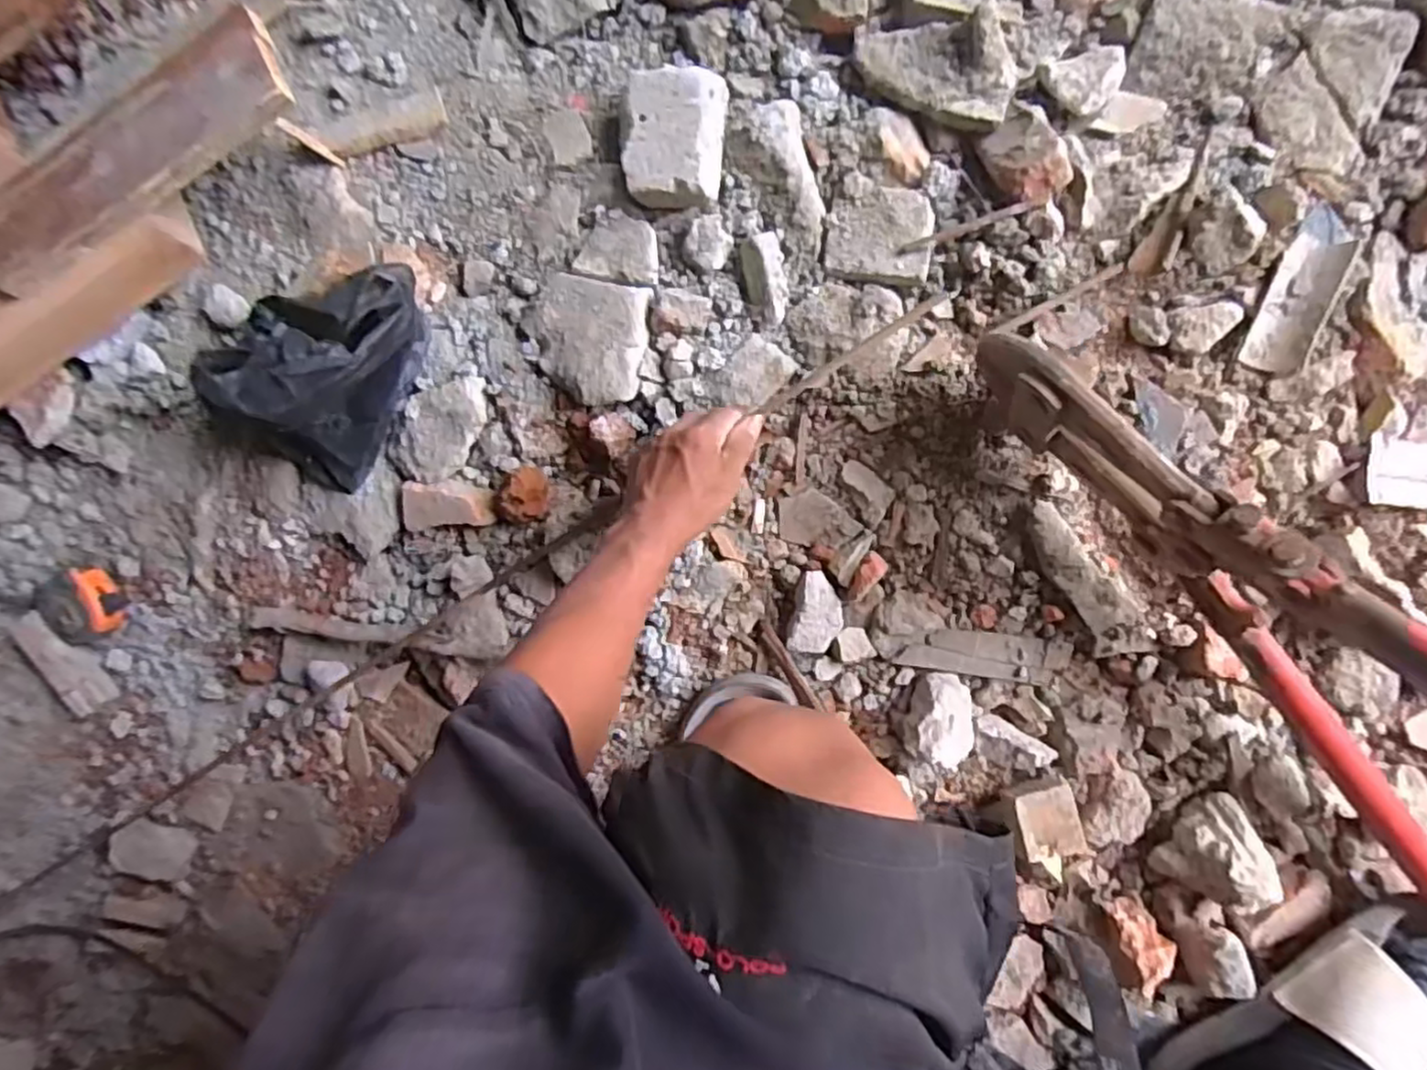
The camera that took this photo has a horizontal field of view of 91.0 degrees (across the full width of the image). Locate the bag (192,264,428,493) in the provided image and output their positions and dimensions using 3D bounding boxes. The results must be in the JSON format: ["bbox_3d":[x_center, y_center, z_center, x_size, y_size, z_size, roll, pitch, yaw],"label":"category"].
[{"bbox_3d":[-0.320,-0.140,0.551,0.134,0.134,0.198,37,97,2],"label":"bag"}]

